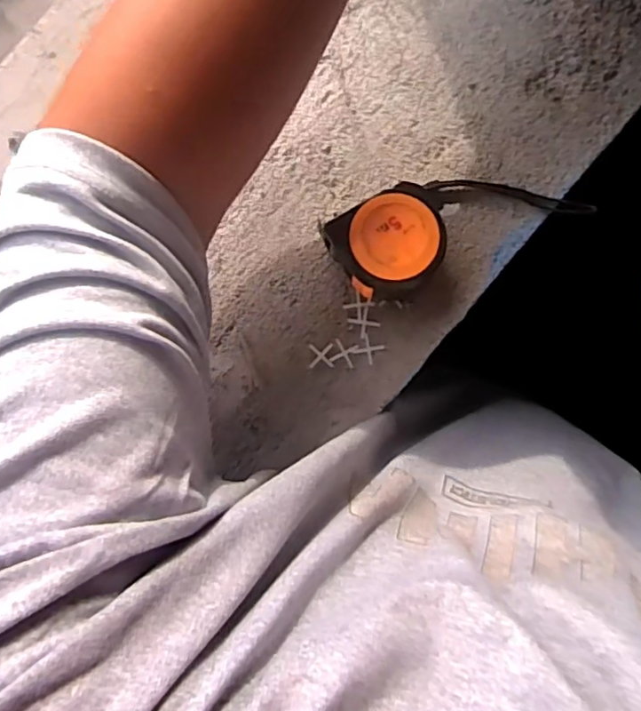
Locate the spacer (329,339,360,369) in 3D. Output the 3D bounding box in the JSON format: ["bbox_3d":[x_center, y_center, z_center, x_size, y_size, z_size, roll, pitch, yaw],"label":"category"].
[{"bbox_3d":[0.016,-0.001,0.398,0.016,0.004,0.016,18,85,3],"label":"spacer"}]

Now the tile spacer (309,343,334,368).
[{"bbox_3d":[0.000,0.000,0.399,0.016,0.004,0.016,0,85,1],"label":"tile spacer"}]

